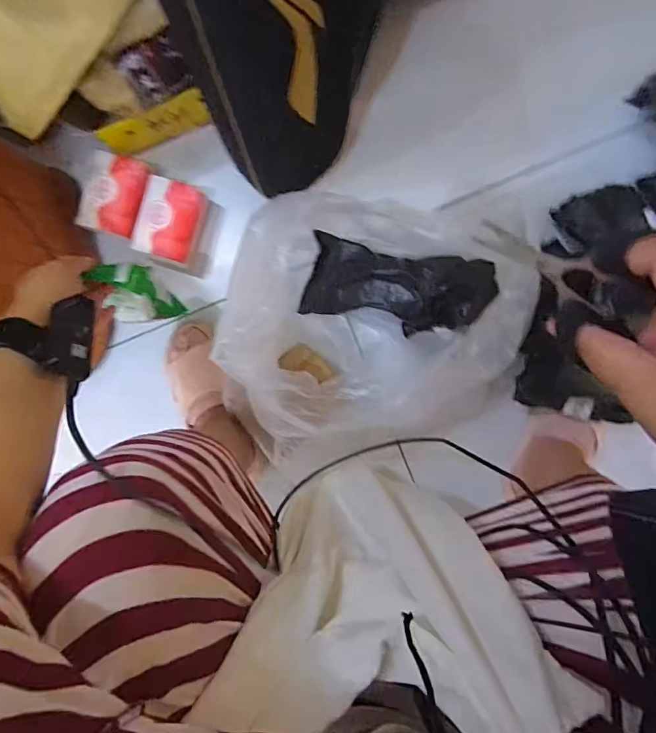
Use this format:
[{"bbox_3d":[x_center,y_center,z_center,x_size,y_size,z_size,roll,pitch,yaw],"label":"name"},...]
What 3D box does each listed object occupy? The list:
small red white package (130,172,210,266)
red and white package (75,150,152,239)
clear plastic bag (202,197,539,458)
[{"bbox_3d":[-0.244,-0.225,0.709,0.085,0.055,0.117,21,99,-12],"label":"small red white package"},{"bbox_3d":[-0.331,-0.266,0.714,0.079,0.039,0.119,20,94,-25],"label":"red and white package"},{"bbox_3d":[0.056,-0.061,0.628,0.312,0.207,0.274,5,92,3],"label":"clear plastic bag"}]

